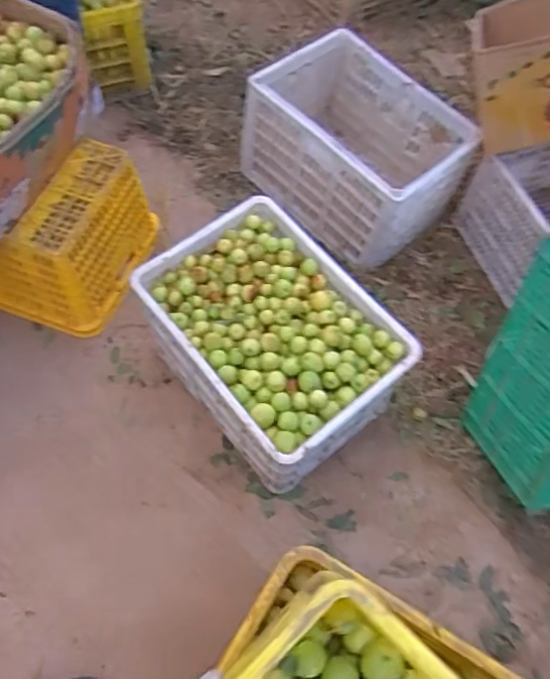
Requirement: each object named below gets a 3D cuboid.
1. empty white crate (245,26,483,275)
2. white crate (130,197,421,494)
[{"bbox_3d":[0.198,-0.487,1.490,0.340,0.284,0.495,-39,71,-21],"label":"empty white crate"},{"bbox_3d":[-0.008,0.018,1.204,0.356,0.284,0.479,-34,70,-19],"label":"white crate"}]

